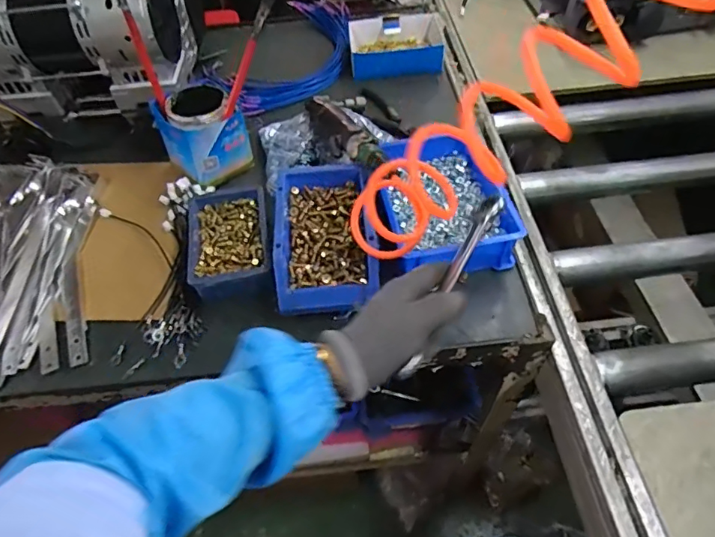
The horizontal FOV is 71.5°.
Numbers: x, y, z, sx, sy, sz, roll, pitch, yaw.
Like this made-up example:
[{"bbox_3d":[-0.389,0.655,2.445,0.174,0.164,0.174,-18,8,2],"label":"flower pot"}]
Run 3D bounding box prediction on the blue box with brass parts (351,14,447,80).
[{"bbox_3d":[0.069,-0.386,0.873,0.163,0.047,0.127,-4,53,1],"label":"blue box with brass parts"}]

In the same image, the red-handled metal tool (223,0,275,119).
[{"bbox_3d":[-0.134,-0.253,0.608,0.020,0.159,0.019,-1,43,-42],"label":"red-handled metal tool"}]

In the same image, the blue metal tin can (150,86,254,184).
[{"bbox_3d":[-0.214,-0.187,0.693,0.105,0.094,0.093,-29,56,-16],"label":"blue metal tin can"}]

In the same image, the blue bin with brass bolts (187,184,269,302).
[{"bbox_3d":[-0.157,-0.032,0.611,0.099,0.049,0.157,-12,53,-5],"label":"blue bin with brass bolts"}]

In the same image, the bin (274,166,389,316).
[{"bbox_3d":[-0.031,-0.037,0.591,0.122,0.071,0.185,-2,53,2],"label":"bin"}]

